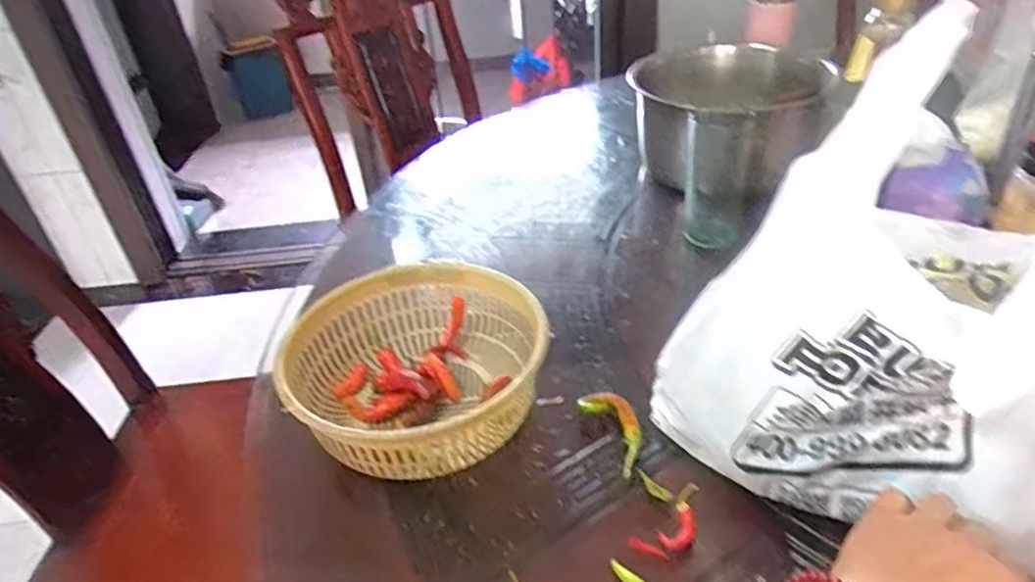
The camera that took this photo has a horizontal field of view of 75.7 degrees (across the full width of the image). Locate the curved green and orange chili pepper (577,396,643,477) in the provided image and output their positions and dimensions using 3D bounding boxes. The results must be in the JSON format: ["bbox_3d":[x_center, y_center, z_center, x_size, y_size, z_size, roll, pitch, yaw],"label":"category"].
[{"bbox_3d":[0.074,0.104,0.484,0.033,0.021,0.074,-19,37,-17],"label":"curved green and orange chili pepper"}]

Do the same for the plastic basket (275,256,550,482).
[{"bbox_3d":[-0.075,0.063,0.510,0.184,0.081,0.187,-13,36,-9],"label":"plastic basket"}]

